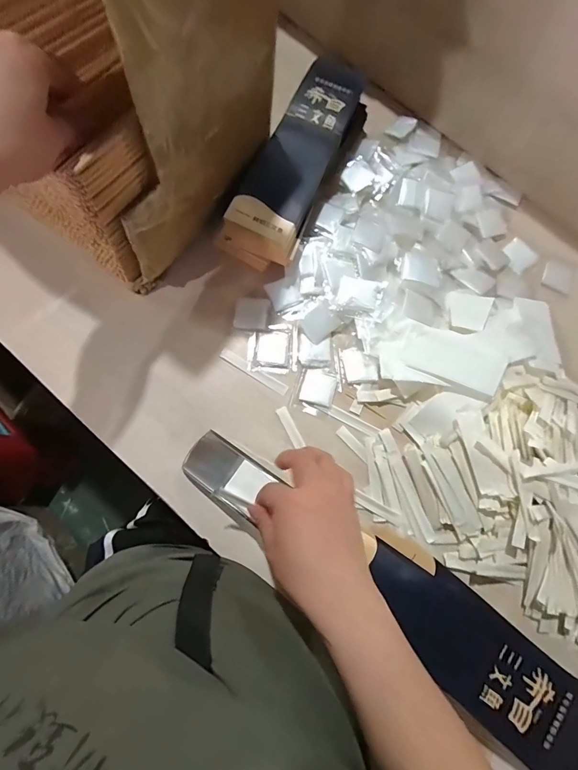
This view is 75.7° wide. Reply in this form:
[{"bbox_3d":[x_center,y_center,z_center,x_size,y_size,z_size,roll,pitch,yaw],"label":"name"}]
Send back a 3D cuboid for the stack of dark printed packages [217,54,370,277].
[{"bbox_3d":[0.015,-0.278,0.472,0.093,0.060,0.285,26,78,6],"label":"stack of dark printed packages"}]

